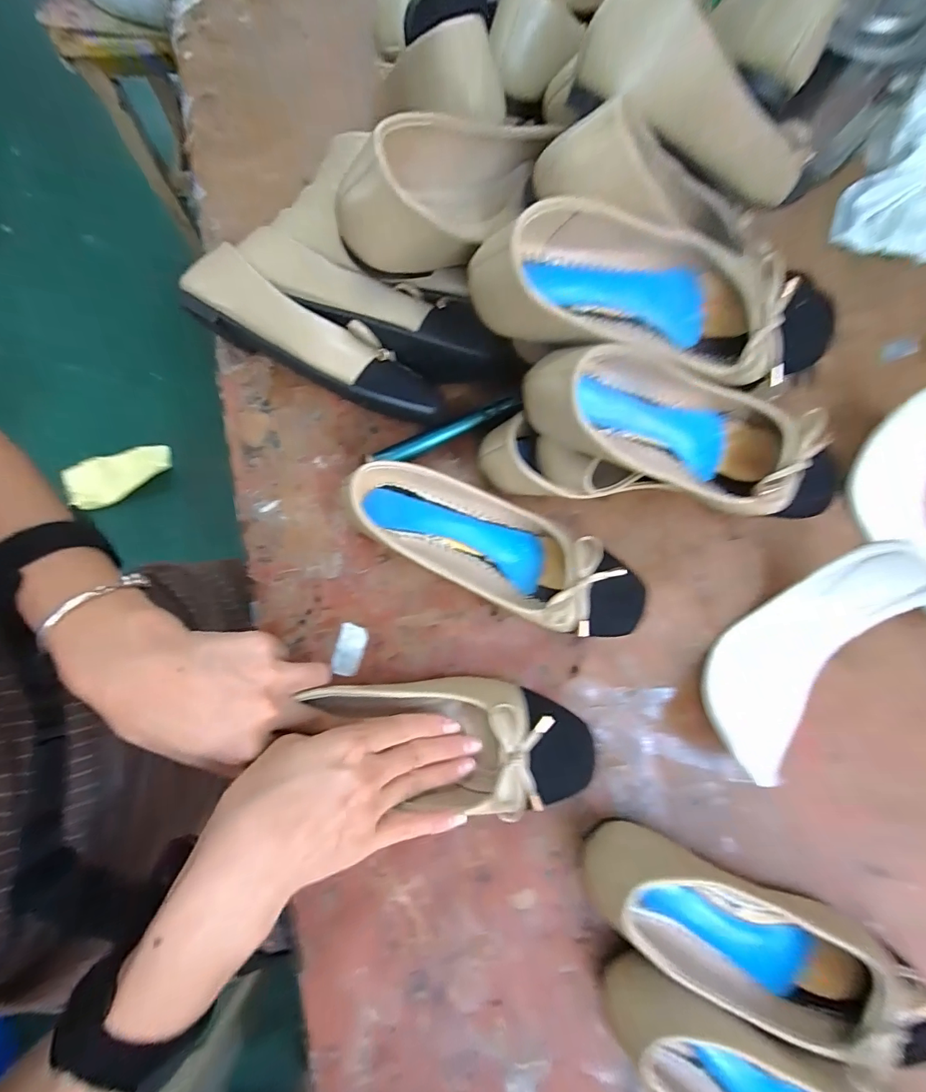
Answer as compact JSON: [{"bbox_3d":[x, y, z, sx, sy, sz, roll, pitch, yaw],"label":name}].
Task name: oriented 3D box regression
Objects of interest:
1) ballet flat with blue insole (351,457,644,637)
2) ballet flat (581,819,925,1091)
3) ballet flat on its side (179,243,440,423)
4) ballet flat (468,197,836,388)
[{"bbox_3d":[0.024,-0.001,0.341,0.248,0.060,0.082,26,79,4],"label":"ballet flat with blue insole"},{"bbox_3d":[0.193,0.267,0.295,0.211,0.051,0.076,25,79,4],"label":"ballet flat"},{"bbox_3d":[-0.123,-0.157,0.362,0.230,0.078,0.054,32,79,6],"label":"ballet flat on its side"},{"bbox_3d":[0.124,-0.154,0.278,0.237,0.059,0.085,2,78,-13],"label":"ballet flat"}]

